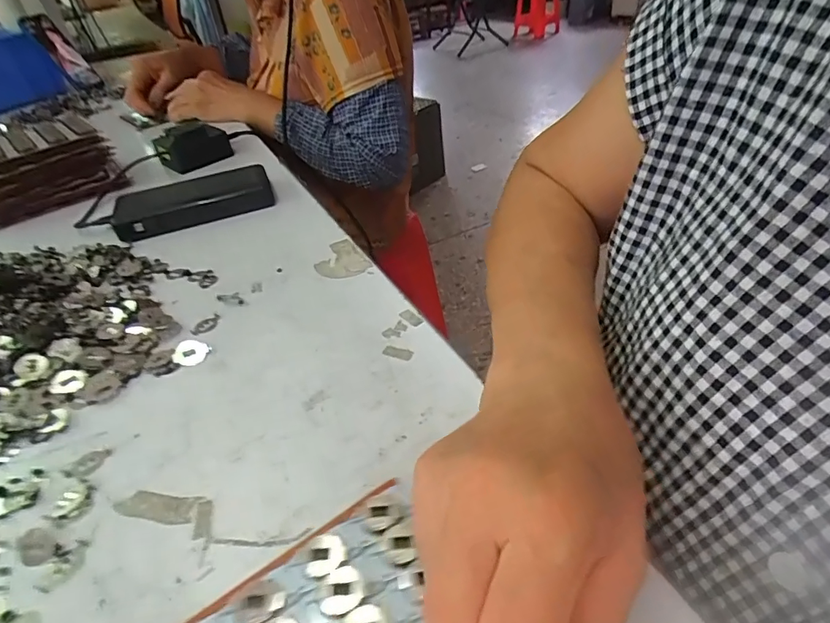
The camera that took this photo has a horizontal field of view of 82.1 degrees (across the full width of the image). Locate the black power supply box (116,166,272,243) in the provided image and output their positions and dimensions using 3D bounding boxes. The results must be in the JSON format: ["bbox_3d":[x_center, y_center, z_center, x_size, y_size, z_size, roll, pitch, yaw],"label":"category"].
[{"bbox_3d":[-0.230,-0.118,0.498,0.151,0.028,0.072,-21,41,-17],"label":"black power supply box"}]

